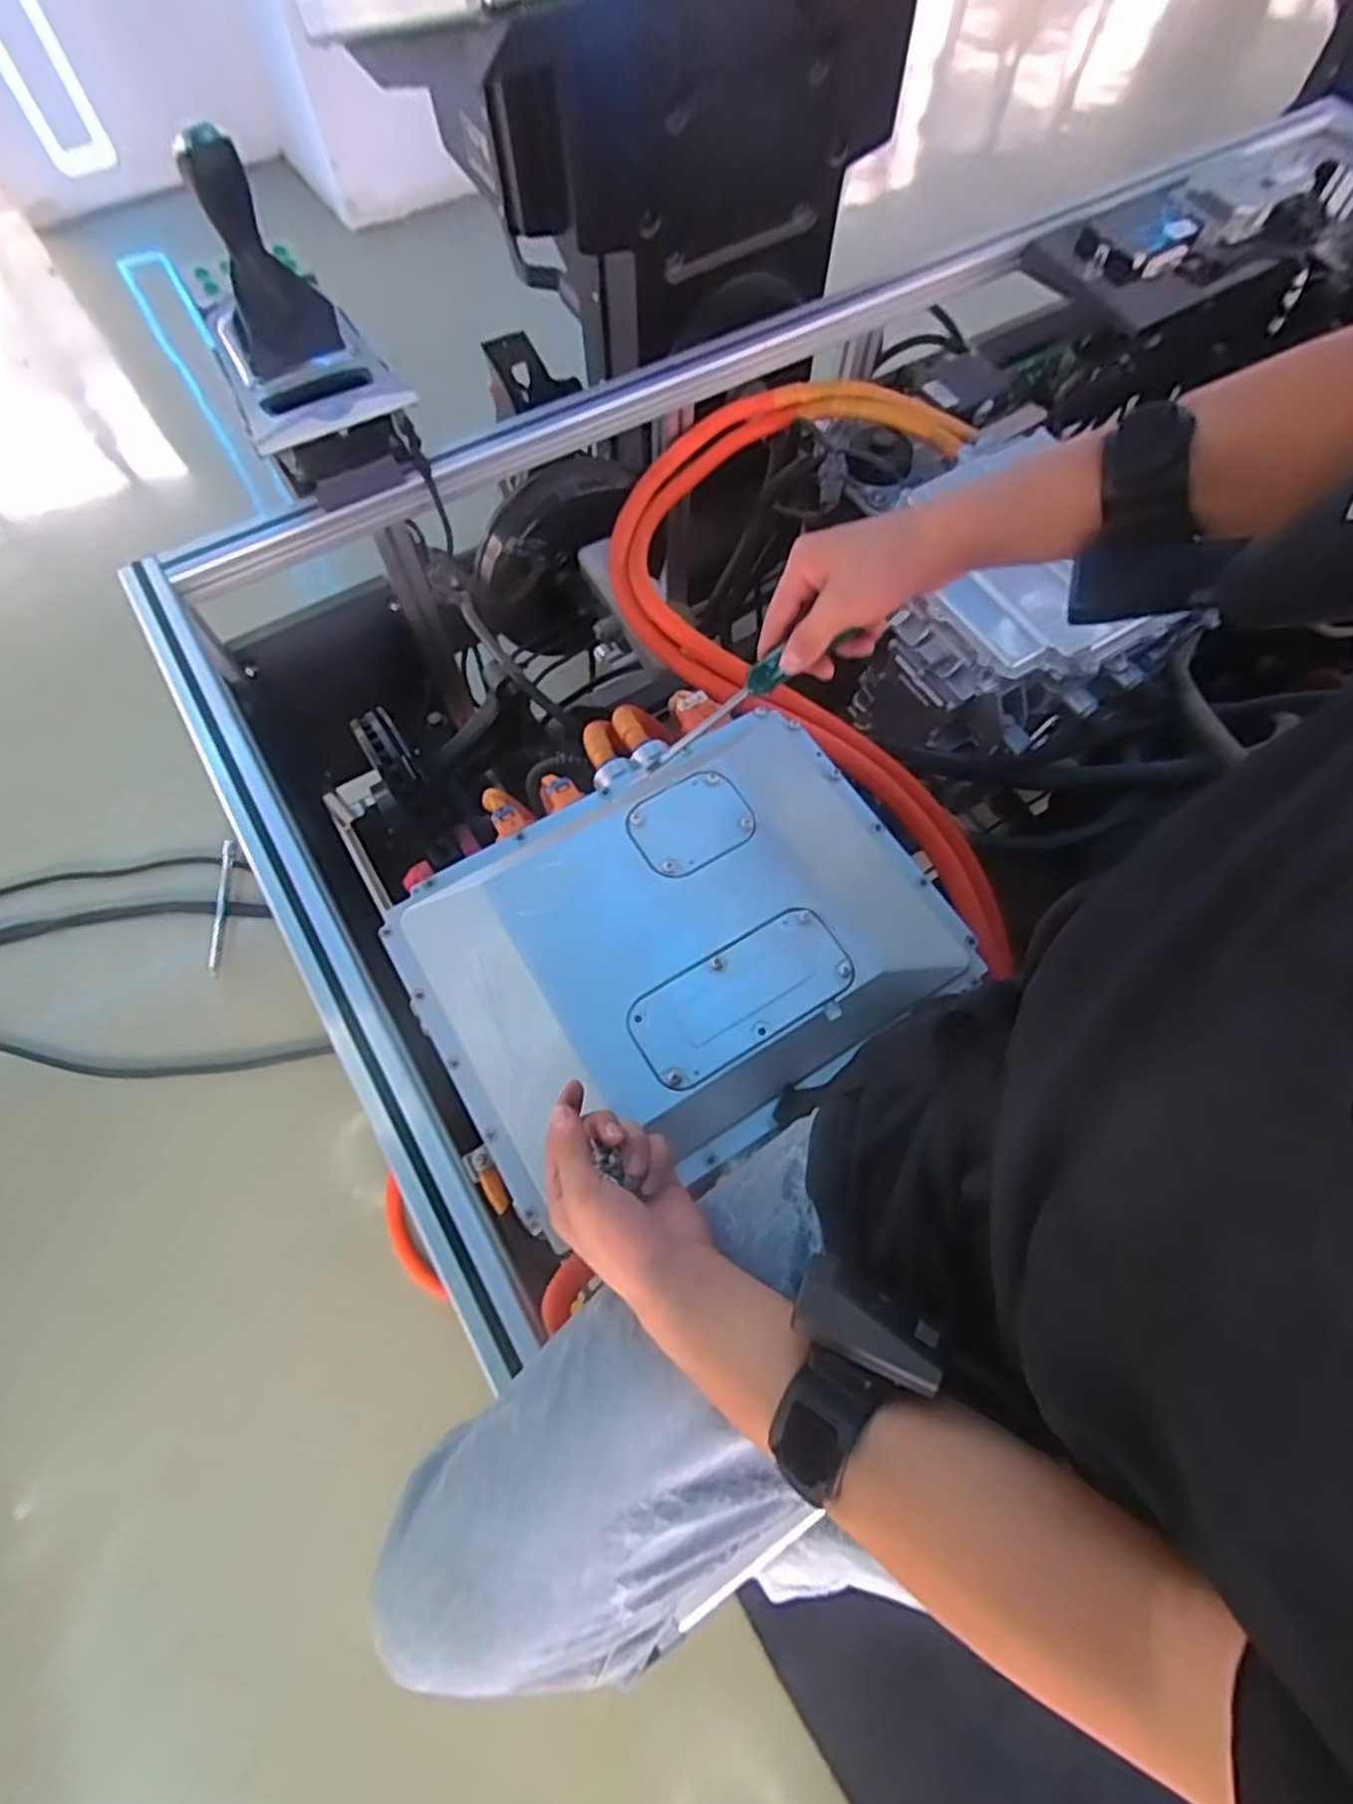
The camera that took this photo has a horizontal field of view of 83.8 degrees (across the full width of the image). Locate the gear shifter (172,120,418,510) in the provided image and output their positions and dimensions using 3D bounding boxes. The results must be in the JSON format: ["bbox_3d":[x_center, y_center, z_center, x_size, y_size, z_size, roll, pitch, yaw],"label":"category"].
[{"bbox_3d":[-0.341,-0.499,0.685,0.142,0.229,0.172,-24,70,-10],"label":"gear shifter"}]

